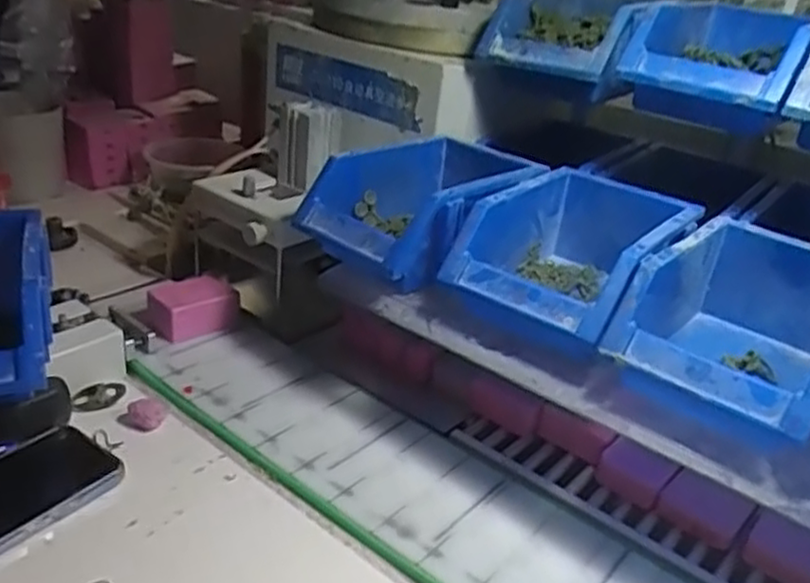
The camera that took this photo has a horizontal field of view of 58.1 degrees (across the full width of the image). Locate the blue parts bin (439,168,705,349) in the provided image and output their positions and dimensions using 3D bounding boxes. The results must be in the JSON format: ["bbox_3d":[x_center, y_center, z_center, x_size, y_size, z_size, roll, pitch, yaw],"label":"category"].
[{"bbox_3d":[0.130,-0.025,0.548,0.124,0.079,0.189,24,31,30],"label":"blue parts bin"}]

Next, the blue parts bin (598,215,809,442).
[{"bbox_3d":[0.221,0.024,0.473,0.123,0.079,0.179,25,31,31],"label":"blue parts bin"}]

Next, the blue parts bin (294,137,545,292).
[{"bbox_3d":[0.015,-0.071,0.587,0.163,0.070,0.122,-18,36,-41],"label":"blue parts bin"}]

